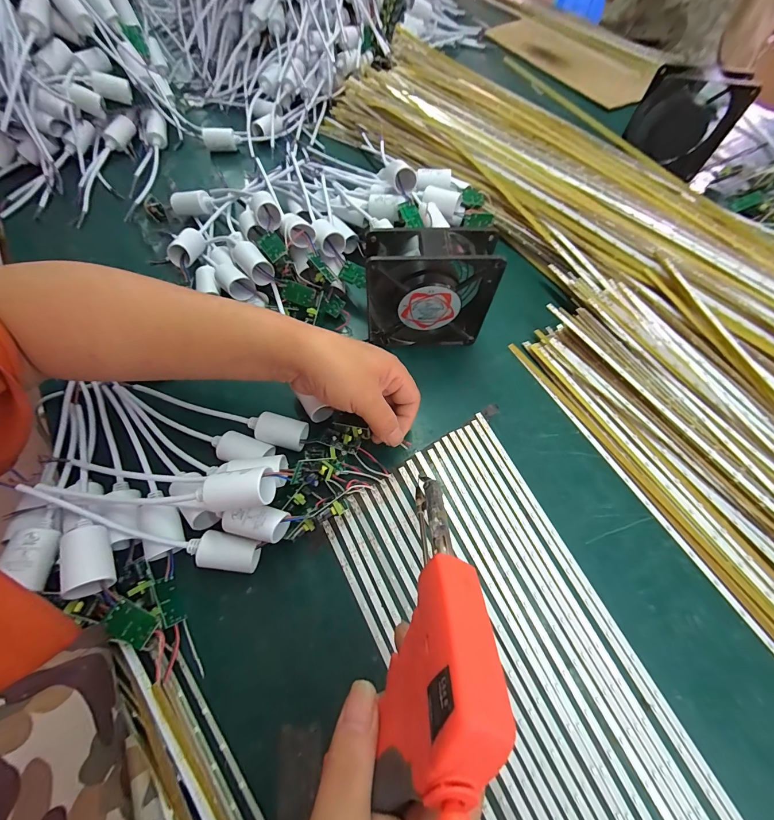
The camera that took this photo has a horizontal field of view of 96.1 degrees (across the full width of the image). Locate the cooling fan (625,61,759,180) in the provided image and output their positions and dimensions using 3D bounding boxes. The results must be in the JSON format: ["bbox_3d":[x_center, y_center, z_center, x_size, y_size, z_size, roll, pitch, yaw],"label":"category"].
[{"bbox_3d":[0.423,-0.409,0.514,0.130,0.129,0.031,16,65,7],"label":"cooling fan"}]

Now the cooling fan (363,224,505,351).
[{"bbox_3d":[0.042,-0.115,0.345,0.119,0.120,0.040,-2,64,-2],"label":"cooling fan"}]

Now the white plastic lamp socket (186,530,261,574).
[{"bbox_3d":[-0.130,0.115,0.281,0.054,0.029,0.026,9,64,3],"label":"white plastic lamp socket"}]

